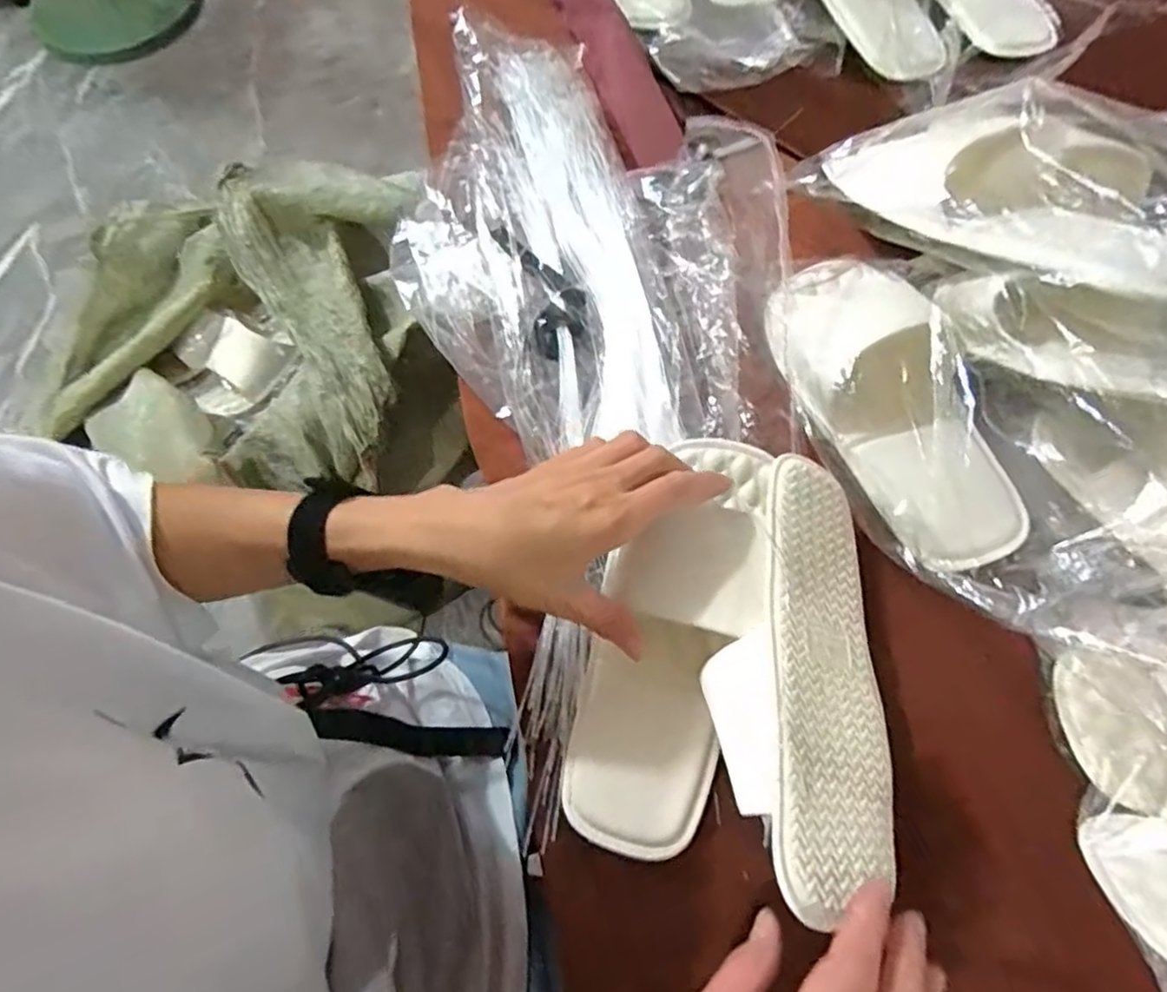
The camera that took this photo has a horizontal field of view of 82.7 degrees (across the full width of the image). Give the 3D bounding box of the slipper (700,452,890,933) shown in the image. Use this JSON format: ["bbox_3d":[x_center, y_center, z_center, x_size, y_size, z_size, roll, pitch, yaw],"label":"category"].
[{"bbox_3d":[0.119,0.096,0.361,0.109,0.052,0.241,33,53,-22],"label":"slipper"}]

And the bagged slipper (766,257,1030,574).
[{"bbox_3d":[0.189,-0.066,0.423,0.108,0.064,0.237,-19,69,-6],"label":"bagged slipper"}]

